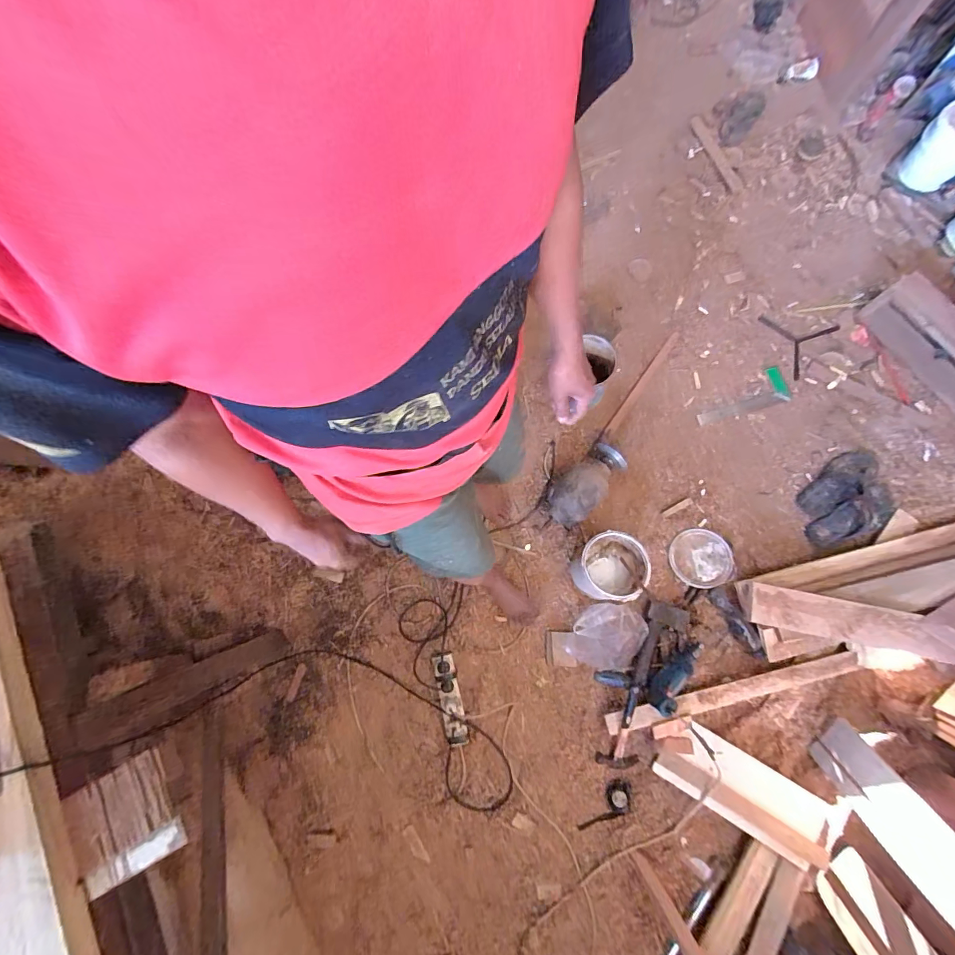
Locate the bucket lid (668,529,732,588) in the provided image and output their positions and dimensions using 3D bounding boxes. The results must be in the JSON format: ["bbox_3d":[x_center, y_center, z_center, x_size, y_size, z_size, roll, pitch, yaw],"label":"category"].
[{"bbox_3d":[0.675,0.243,1.308,0.168,0.025,0.171,-11,67,16],"label":"bucket lid"}]

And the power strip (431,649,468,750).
[{"bbox_3d":[-0.080,0.631,1.234,0.070,0.047,0.251,-11,75,-1],"label":"power strip"}]

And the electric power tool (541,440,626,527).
[{"bbox_3d":[0.314,0.020,1.308,0.144,0.186,0.288,42,80,11],"label":"electric power tool"}]

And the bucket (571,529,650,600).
[{"bbox_3d":[0.374,0.253,1.228,0.174,0.200,0.174,0,75,2],"label":"bucket"}]

